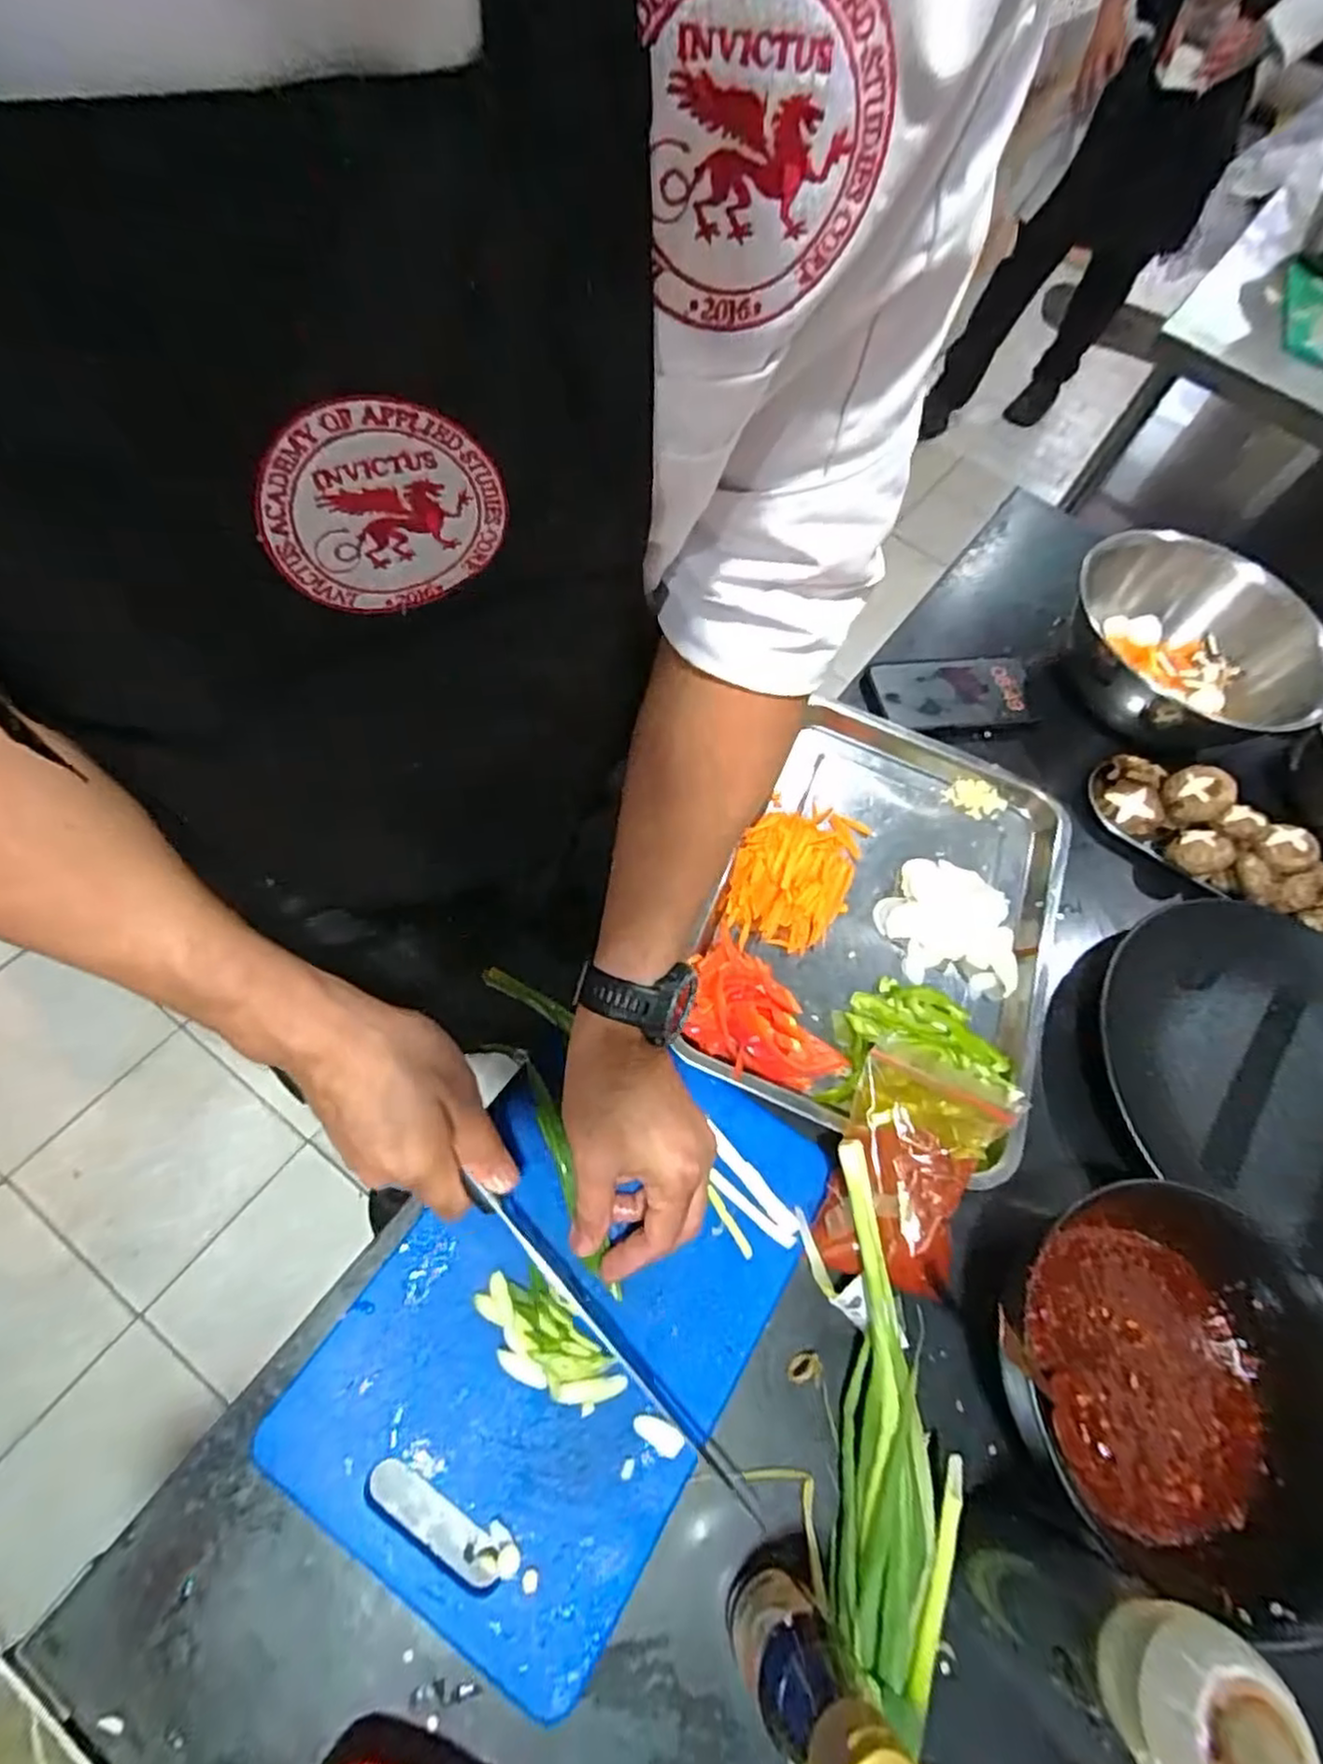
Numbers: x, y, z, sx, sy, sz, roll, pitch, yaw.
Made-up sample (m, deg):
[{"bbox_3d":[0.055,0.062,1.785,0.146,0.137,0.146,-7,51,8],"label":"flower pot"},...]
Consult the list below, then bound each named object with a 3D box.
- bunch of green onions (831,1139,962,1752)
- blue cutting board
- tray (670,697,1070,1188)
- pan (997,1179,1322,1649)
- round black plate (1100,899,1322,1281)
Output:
[{"bbox_3d":[0.125,0.278,0.376,0.059,0.057,0.244,8,62,-5],"label":"bunch of green onions"},{"bbox_3d":[-0.051,0.232,0.402,0.198,0.017,0.299,33,62,9],"label":"blue cutting board"},{"bbox_3d":[0.178,0.021,0.536,0.242,0.053,0.338,25,62,5],"label":"tray"},{"bbox_3d":[0.294,0.281,0.395,0.188,0.054,0.183,-39,74,-24],"label":"pan"},{"bbox_3d":[0.448,0.134,0.512,0.258,0.049,0.251,4,62,-7],"label":"round black plate"}]

